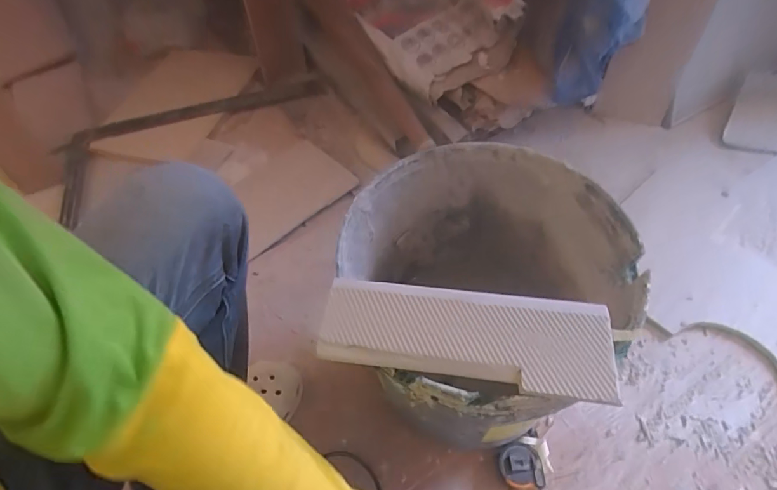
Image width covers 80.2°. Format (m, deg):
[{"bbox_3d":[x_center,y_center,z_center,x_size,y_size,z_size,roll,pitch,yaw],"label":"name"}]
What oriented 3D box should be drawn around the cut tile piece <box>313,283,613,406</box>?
[{"bbox_3d":[0.065,0.076,0.401,0.243,0.012,0.086,7,55,7],"label":"cut tile piece"}]

